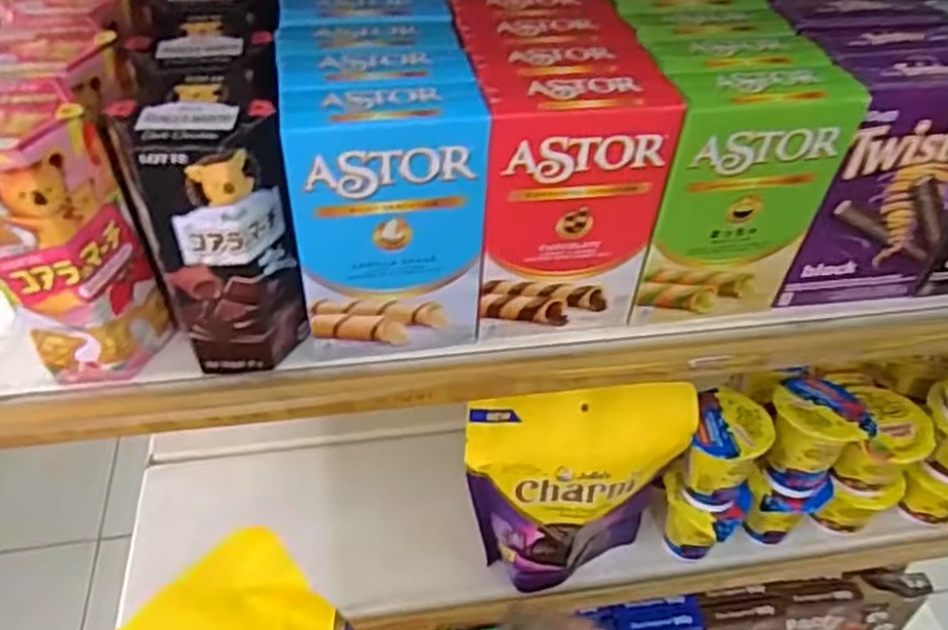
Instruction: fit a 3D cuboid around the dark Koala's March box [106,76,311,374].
[{"bbox_3d":[-0.118,-0.034,0.350,0.063,0.132,0.048,-14,46,-17],"label":"dark Koala's March box"}]

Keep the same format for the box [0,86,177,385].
[{"bbox_3d":[-0.189,-0.033,0.343,0.061,0.131,0.050,-28,51,-28],"label":"box"}]

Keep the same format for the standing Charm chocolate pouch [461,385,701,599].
[{"bbox_3d":[0.072,0.133,0.555,0.152,0.181,0.051,1,43,-2],"label":"standing Charm chocolate pouch"}]

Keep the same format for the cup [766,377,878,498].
[{"bbox_3d":[0.257,0.093,0.576,0.061,0.073,0.062,2,43,-1],"label":"cup"}]

